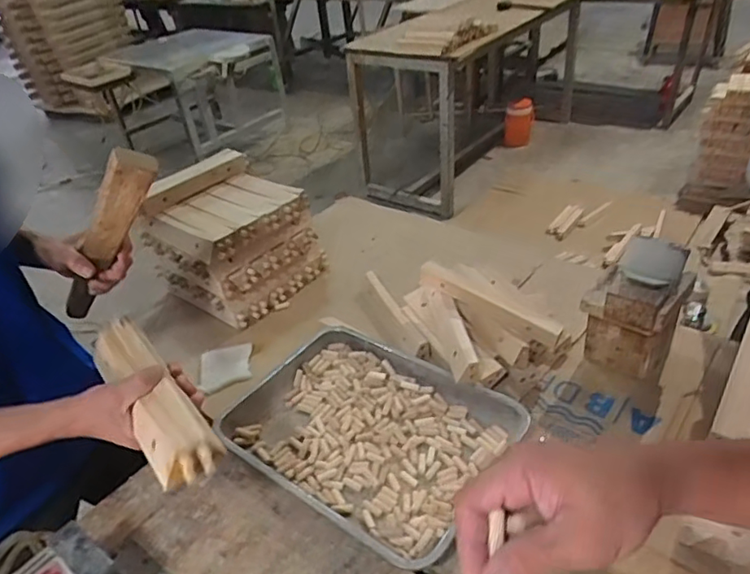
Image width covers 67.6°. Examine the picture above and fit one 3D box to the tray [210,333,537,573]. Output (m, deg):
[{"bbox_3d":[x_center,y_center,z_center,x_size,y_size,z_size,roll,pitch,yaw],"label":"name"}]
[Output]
[{"bbox_3d":[-0.014,0.206,0.827,0.396,0.043,0.295,19,42,34],"label":"tray"}]

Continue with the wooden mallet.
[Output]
[{"bbox_3d":[-0.369,-0.058,0.759,0.044,0.349,0.035,39,40,-7],"label":"wooden mallet"}]

